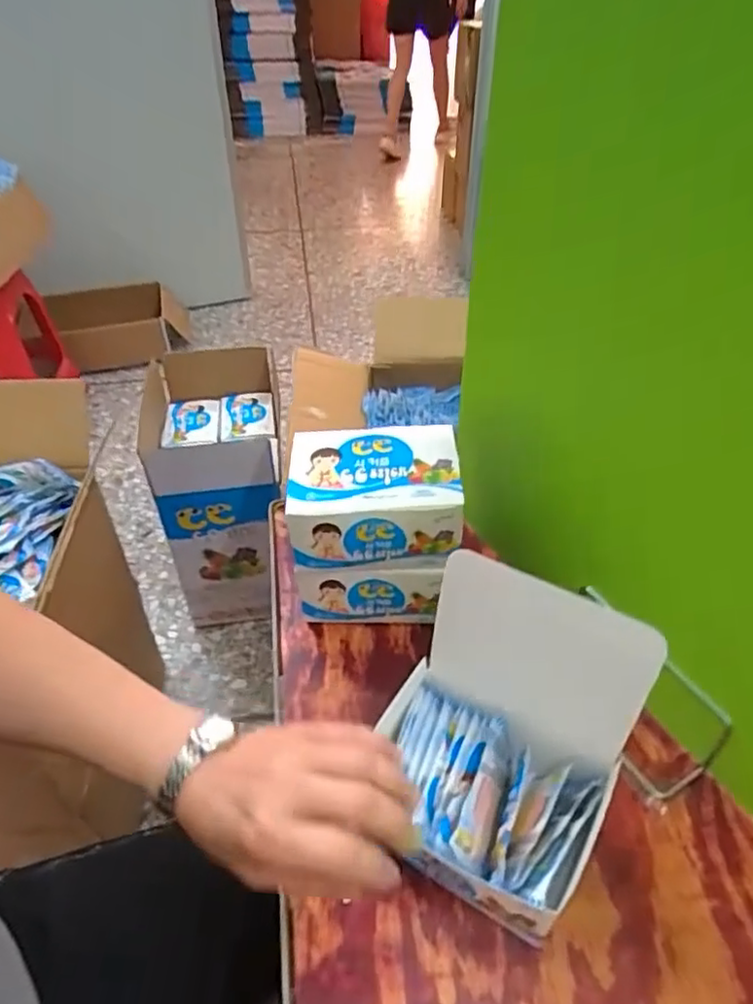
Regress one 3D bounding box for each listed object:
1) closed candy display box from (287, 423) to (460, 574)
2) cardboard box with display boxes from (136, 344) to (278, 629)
[{"bbox_3d":[-0.002,-0.007,0.554,0.141,0.073,0.107,1,42,1],"label":"closed candy display box"},{"bbox_3d":[-0.295,-0.041,1.325,0.214,0.423,0.359,-5,43,-5],"label":"cardboard box with display boxes"}]

